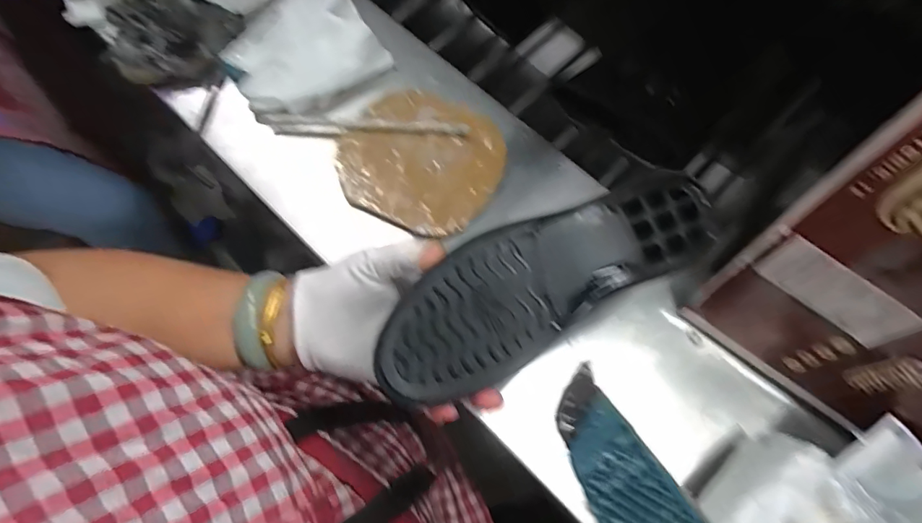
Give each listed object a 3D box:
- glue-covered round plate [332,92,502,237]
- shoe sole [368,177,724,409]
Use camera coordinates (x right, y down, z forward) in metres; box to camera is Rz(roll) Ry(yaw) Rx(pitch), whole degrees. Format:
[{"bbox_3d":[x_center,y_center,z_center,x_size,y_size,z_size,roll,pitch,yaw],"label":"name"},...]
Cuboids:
[{"bbox_3d":[-0.040,-0.095,0.450,0.146,0.016,0.132,26,72,8],"label":"glue-covered round plate"},{"bbox_3d":[0.054,0.010,0.300,0.226,0.030,0.076,-28,91,-7],"label":"shoe sole"}]

